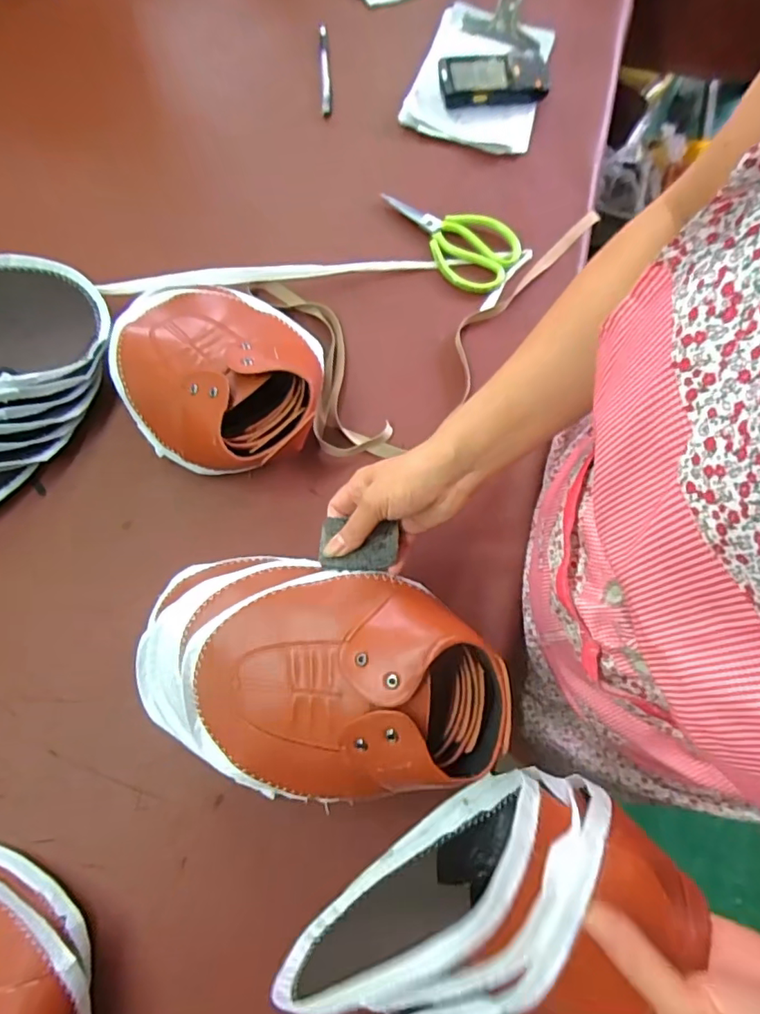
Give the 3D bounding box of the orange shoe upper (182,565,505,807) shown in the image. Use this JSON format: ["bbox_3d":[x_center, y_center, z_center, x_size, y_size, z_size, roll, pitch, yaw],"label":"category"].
[{"bbox_3d":[-0.029,0.138,0.422,0.242,0.065,0.169,-1,74,-4],"label":"orange shoe upper"}]

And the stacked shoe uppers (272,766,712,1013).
[{"bbox_3d":[0.061,0.292,0.384,0.259,0.199,0.099,-35,78,-10],"label":"stacked shoe uppers"}]

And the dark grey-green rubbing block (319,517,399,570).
[{"bbox_3d":[-0.020,0.034,0.465,0.064,0.017,0.043,7,75,0],"label":"dark grey-green rubbing block"}]

